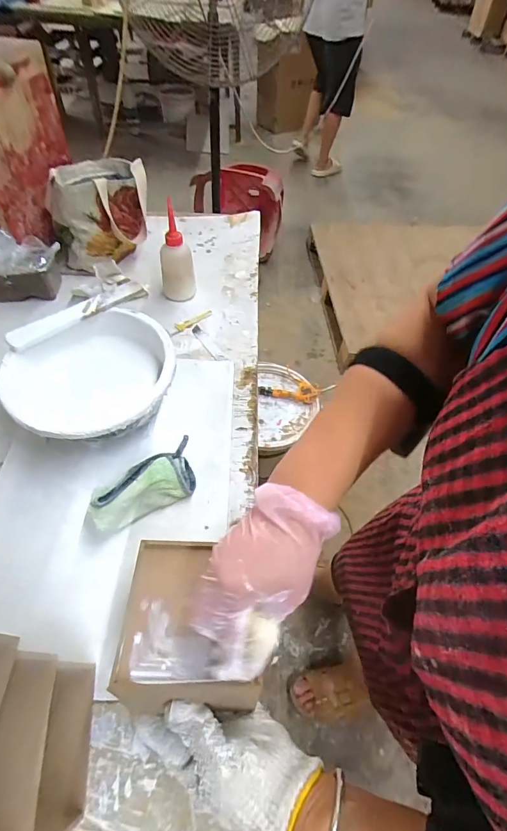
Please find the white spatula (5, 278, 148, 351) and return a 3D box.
[{"bbox_3d":[-0.249,-0.147,0.550,0.199,0.015,0.032,-36,63,-24],"label":"white spatula"}]

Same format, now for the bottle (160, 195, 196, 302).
[{"bbox_3d":[-0.142,-0.286,0.687,0.057,0.150,0.060,-14,56,-12],"label":"bottle"}]

